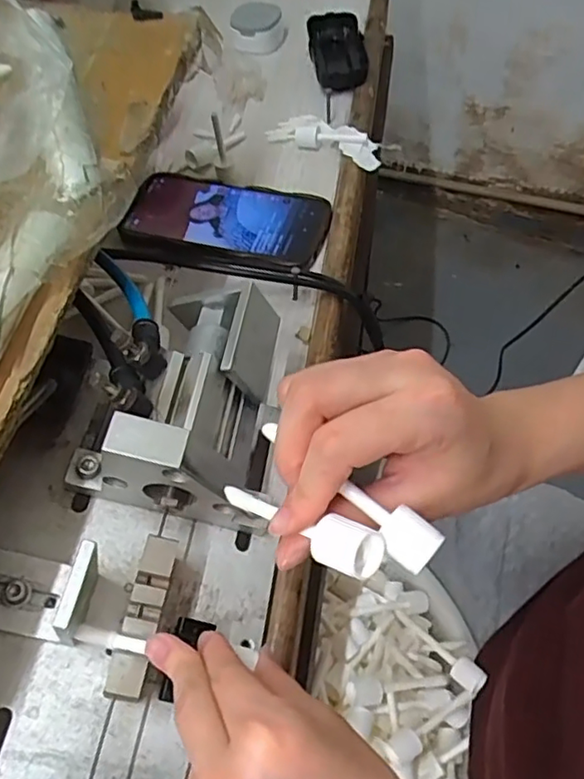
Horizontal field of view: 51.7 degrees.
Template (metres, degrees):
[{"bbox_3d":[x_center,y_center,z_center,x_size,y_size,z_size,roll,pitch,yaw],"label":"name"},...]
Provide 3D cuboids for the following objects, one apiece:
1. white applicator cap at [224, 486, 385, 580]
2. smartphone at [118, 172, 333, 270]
[{"bbox_3d":[-0.001,0.053,0.238,0.080,0.016,0.017,12,54,45],"label":"white applicator cap"},{"bbox_3d":[-0.055,-0.141,0.501,0.166,0.008,0.088,17,60,14],"label":"smartphone"}]

